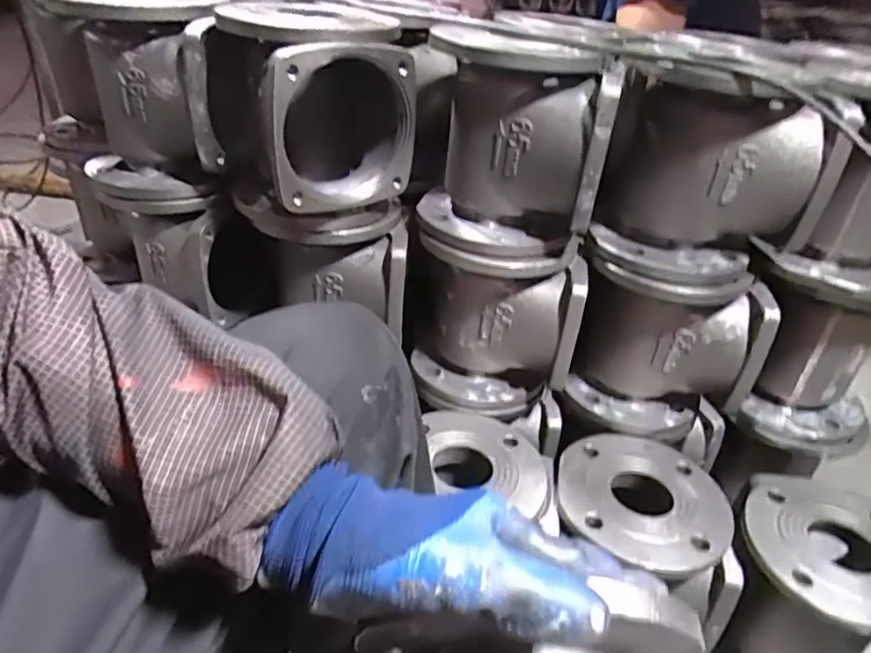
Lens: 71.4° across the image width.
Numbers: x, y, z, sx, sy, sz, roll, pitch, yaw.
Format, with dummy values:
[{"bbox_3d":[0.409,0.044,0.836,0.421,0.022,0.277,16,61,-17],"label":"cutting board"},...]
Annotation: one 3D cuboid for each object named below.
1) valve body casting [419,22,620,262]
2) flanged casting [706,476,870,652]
[{"bbox_3d":[0.076,-0.190,0.623,0.171,0.202,0.157,7,33,3],"label":"valve body casting"},{"bbox_3d":[0.390,0.263,0.622,0.172,0.128,0.157,19,35,20],"label":"flanged casting"}]

